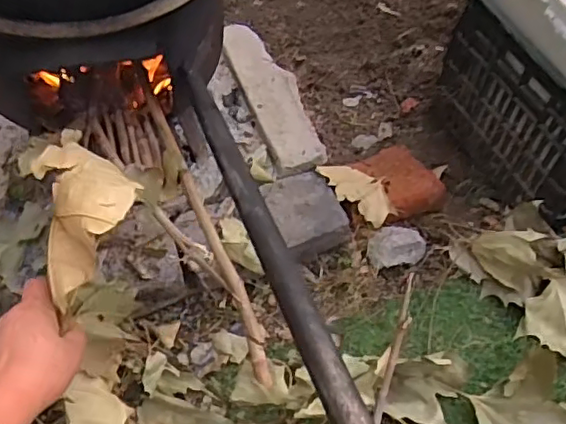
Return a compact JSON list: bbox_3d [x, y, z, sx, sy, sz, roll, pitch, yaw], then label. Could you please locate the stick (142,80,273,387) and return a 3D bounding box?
[{"bbox_3d":[-0.084,0.013,0.652,0.021,0.017,0.357,-21,74,-15],"label":"stick"}]

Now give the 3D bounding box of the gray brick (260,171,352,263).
[{"bbox_3d":[0.032,0.007,0.901,0.104,0.056,0.116,-23,61,-16],"label":"gray brick"}]

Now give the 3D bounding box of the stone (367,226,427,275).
[{"bbox_3d":[0.166,0.050,0.911,0.092,0.036,0.067,-17,59,-13],"label":"stone"}]

